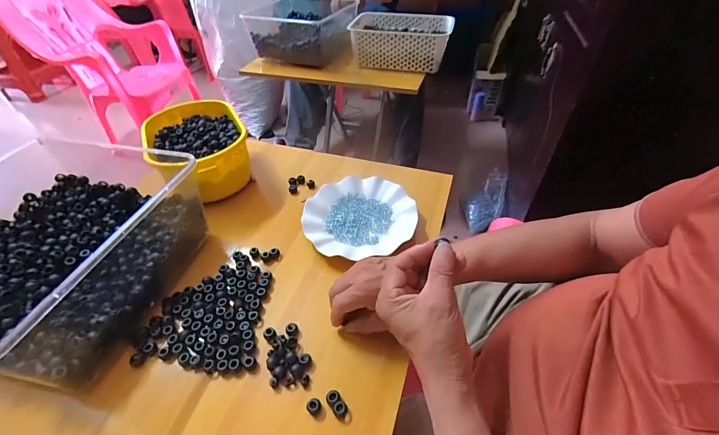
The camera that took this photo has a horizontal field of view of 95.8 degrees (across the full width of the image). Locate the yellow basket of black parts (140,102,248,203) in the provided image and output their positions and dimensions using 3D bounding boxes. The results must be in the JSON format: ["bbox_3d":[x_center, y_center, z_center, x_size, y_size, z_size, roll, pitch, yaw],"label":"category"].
[{"bbox_3d":[-0.296,-0.132,0.604,0.165,0.115,0.252,-25,48,-22],"label":"yellow basket of black parts"}]

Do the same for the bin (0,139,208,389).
[{"bbox_3d":[-0.393,0.039,0.421,0.282,0.128,0.299,6,45,10],"label":"bin"}]

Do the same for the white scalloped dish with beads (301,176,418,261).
[{"bbox_3d":[-0.003,-0.004,0.544,0.177,0.026,0.167,-1,44,1],"label":"white scalloped dish with beads"}]

